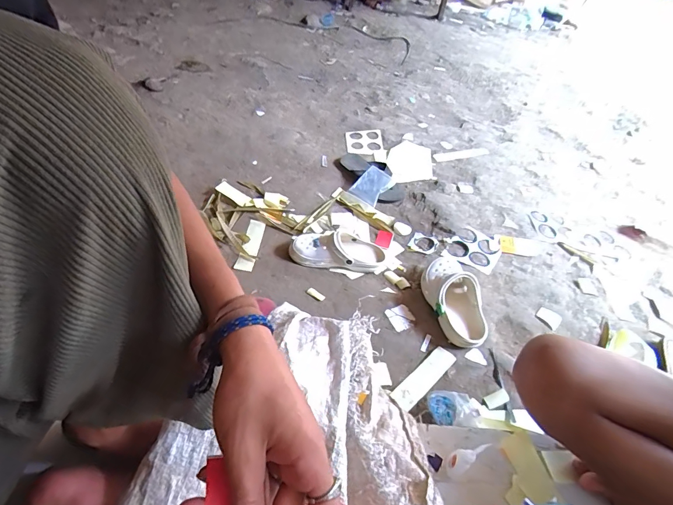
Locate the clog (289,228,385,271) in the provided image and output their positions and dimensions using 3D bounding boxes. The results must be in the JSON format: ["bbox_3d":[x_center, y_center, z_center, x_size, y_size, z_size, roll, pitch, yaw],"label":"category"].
[{"bbox_3d":[0.003,-0.013,0.966,0.239,0.077,0.101,7,48,-6],"label":"clog"}]

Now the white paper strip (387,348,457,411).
[{"bbox_3d":[0.176,0.251,0.742,0.160,0.009,0.044,-33,61,-28],"label":"white paper strip"}]

